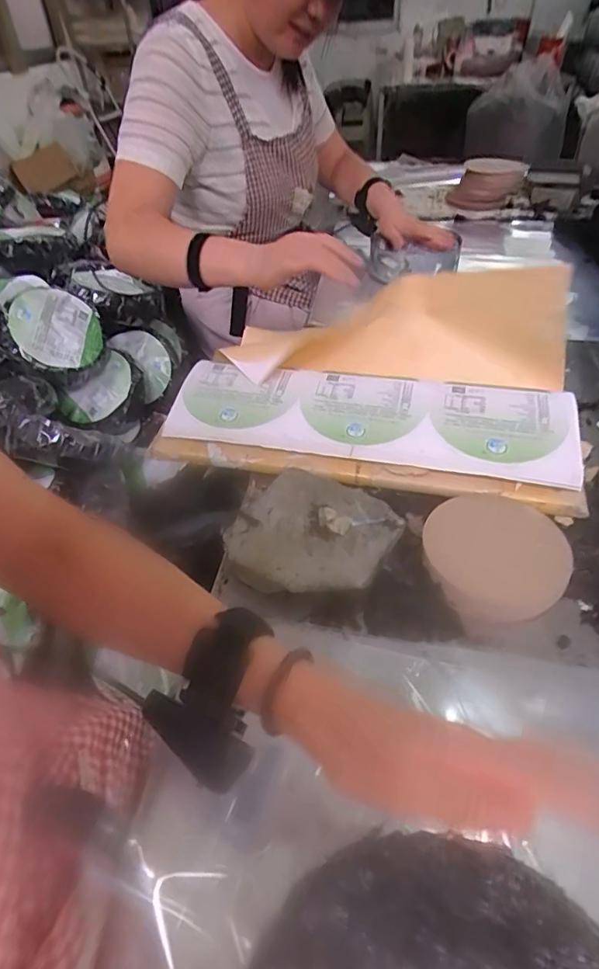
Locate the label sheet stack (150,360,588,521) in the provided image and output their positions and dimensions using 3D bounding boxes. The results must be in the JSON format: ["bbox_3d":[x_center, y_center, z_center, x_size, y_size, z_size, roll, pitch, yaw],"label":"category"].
[{"bbox_3d":[0.075,-0.073,0.625,0.479,0.027,0.173,9,61,12],"label":"label sheet stack"}]

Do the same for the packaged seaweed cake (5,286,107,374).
[{"bbox_3d":[-0.418,-0.267,0.897,0.017,0.152,0.152,-22,27,51],"label":"packaged seaweed cake"}]

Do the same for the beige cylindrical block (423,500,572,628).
[{"bbox_3d":[0.195,0.069,0.517,0.135,0.028,0.142,-2,43,2],"label":"beige cylindrical block"}]

